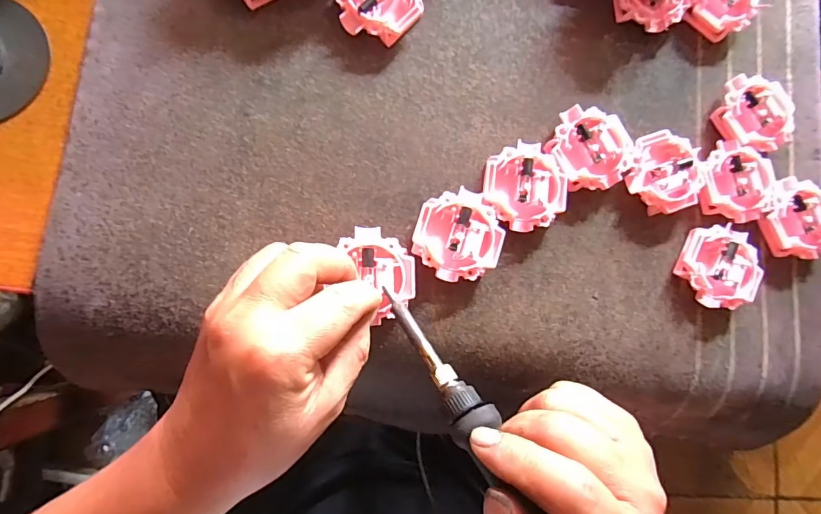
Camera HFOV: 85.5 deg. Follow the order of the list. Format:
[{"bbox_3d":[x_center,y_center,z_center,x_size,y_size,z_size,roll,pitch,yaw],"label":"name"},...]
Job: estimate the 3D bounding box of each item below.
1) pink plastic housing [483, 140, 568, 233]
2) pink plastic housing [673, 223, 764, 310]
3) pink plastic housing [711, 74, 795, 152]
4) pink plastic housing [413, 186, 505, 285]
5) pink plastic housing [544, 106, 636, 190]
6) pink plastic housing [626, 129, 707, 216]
[{"bbox_3d":[0.071,-0.044,0.281,0.052,0.015,0.054,7,82,-7],"label":"pink plastic housing"},{"bbox_3d":[0.203,0.006,0.292,0.051,0.015,0.053,10,82,-7],"label":"pink plastic housing"},{"bbox_3d":[0.240,-0.099,0.313,0.050,0.018,0.055,1,83,-8],"label":"pink plastic housing"},{"bbox_3d":[0.029,-0.013,0.270,0.051,0.016,0.054,17,81,-6],"label":"pink plastic housing"},{"bbox_3d":[0.116,-0.071,0.290,0.050,0.015,0.055,1,83,-8],"label":"pink plastic housing"},{"bbox_3d":[0.169,-0.056,0.295,0.053,0.013,0.052,1,83,-8],"label":"pink plastic housing"}]

